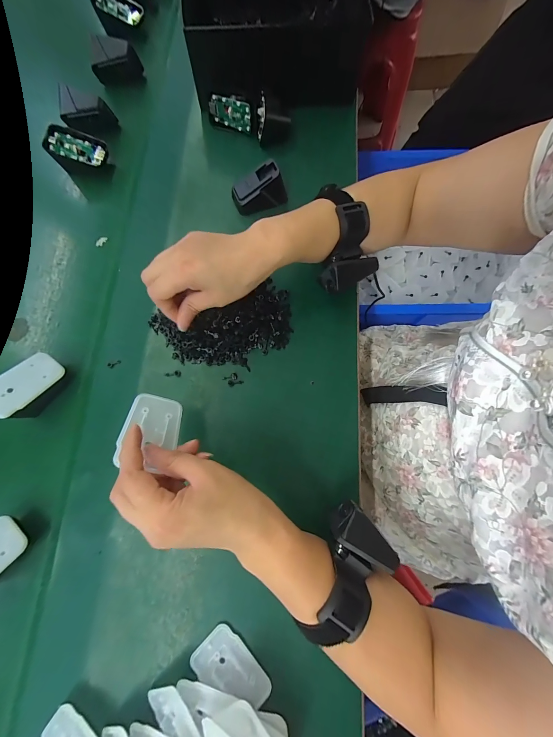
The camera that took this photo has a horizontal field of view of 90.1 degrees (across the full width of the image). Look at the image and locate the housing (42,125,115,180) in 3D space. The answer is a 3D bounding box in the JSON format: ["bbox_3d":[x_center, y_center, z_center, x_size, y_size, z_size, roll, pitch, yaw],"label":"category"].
[{"bbox_3d":[-0.266,-0.291,0.374,0.066,0.040,0.045,8,75,4],"label":"housing"}]

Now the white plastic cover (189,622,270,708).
[{"bbox_3d":[-0.039,0.268,0.243,0.067,0.010,0.039,40,79,11],"label":"white plastic cover"}]

